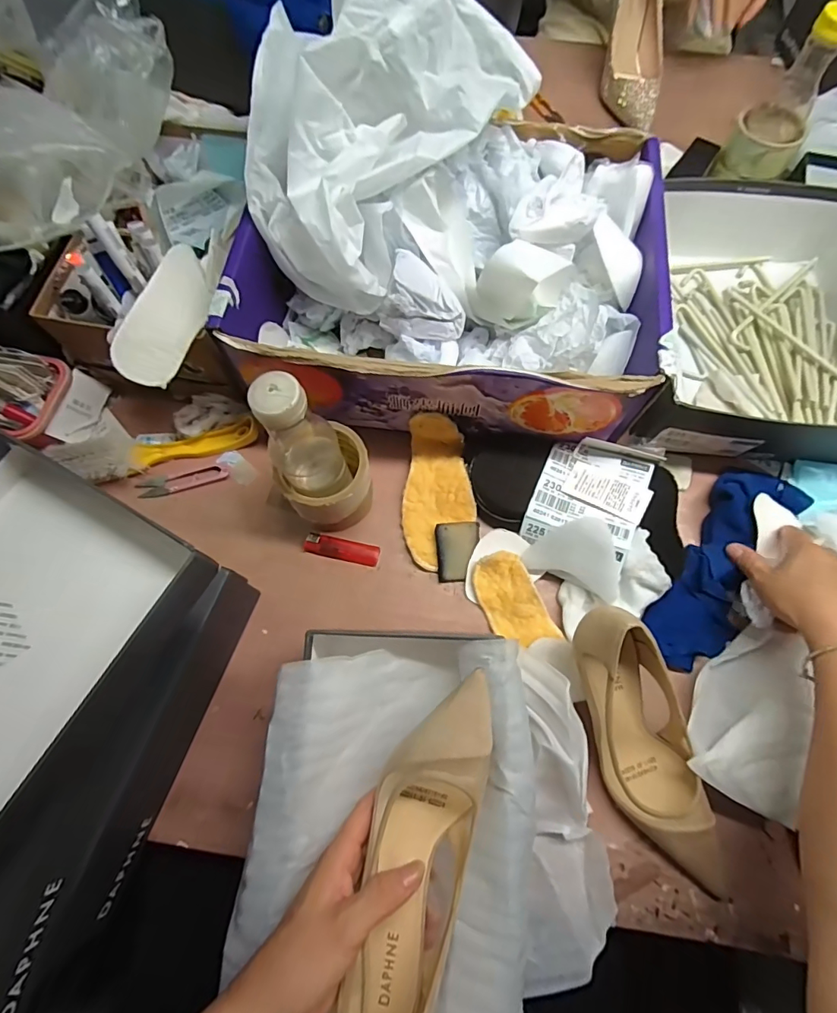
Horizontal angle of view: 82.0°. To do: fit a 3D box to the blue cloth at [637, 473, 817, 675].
[{"bbox_3d":[0.309,0.054,0.479,0.088,0.039,0.244,35,75,12],"label":"blue cloth"}]

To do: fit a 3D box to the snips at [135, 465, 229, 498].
[{"bbox_3d":[-0.261,-0.027,0.531,0.098,0.006,0.025,-12,71,-4],"label":"snips"}]

